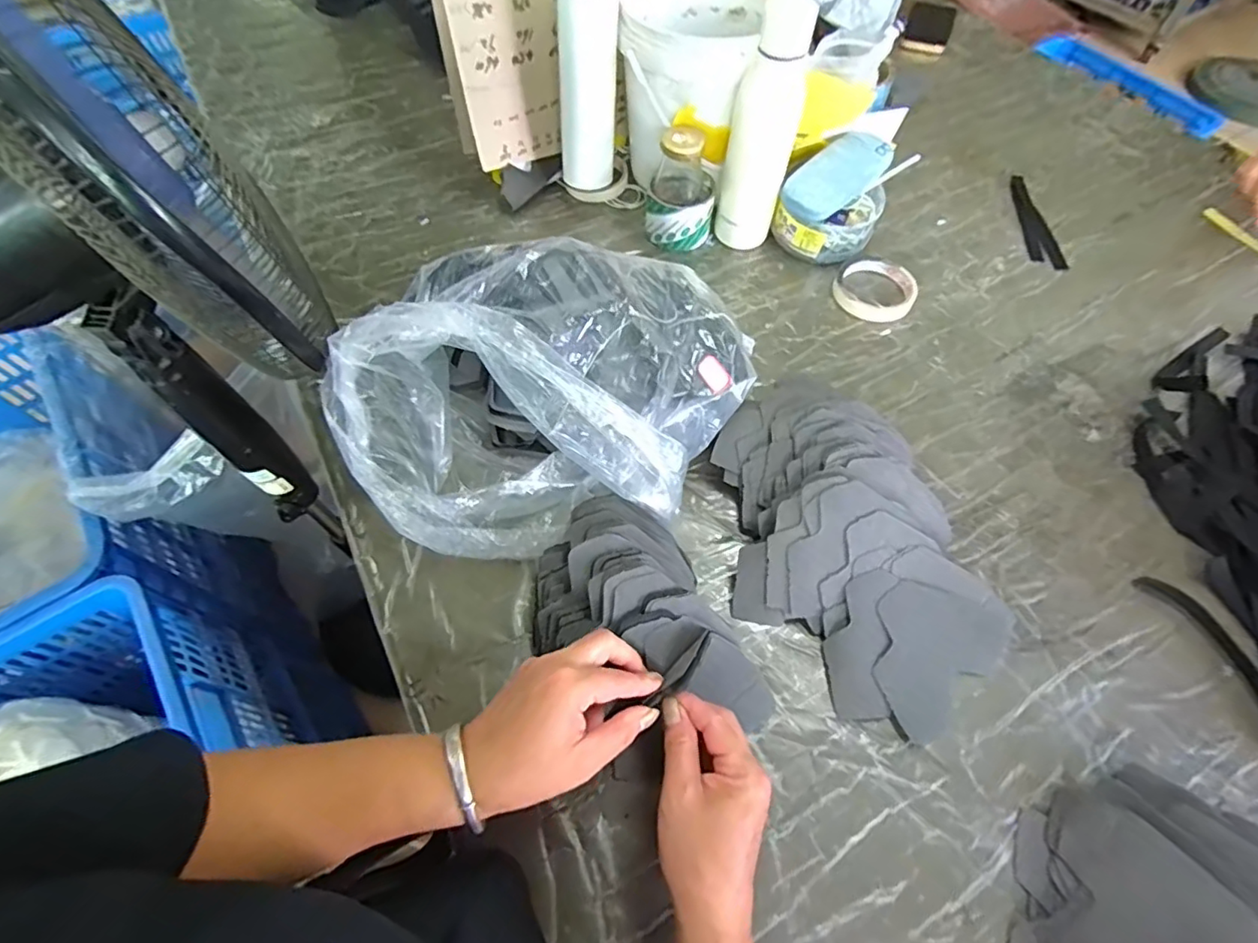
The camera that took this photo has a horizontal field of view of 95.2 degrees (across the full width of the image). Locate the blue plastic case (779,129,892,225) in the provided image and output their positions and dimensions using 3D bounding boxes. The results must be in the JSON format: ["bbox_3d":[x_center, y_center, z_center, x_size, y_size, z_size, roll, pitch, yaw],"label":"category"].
[{"bbox_3d":[0.241,-0.341,0.657,0.153,0.035,0.061,-41,68,-20],"label":"blue plastic case"}]

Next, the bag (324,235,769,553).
[{"bbox_3d":[-0.074,-0.061,0.498,0.294,0.157,0.291,26,64,14],"label":"bag"}]

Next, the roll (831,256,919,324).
[{"bbox_3d":[0.285,-0.212,0.665,0.090,0.015,0.090,0,60,0],"label":"roll"}]

